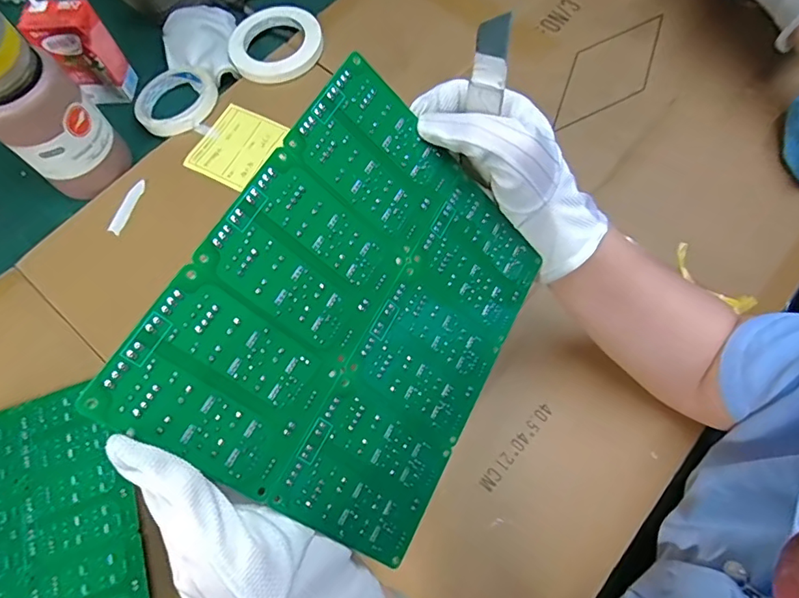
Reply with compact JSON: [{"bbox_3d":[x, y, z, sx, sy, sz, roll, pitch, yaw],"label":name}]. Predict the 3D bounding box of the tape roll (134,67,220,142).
[{"bbox_3d":[-0.262,-0.232,0.580,0.096,0.016,0.109,-11,69,-1],"label":"tape roll"}]

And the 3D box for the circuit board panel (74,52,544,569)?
[{"bbox_3d":[-0.013,0.007,0.259,0.172,0.004,0.203,41,67,-26],"label":"circuit board panel"}]

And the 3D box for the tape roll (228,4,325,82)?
[{"bbox_3d":[-0.151,-0.312,0.611,0.113,0.021,0.113,-1,69,3],"label":"tape roll"}]

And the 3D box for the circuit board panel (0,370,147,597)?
[{"bbox_3d":[-0.306,0.185,0.406,0.174,0.004,0.211,-19,67,-7],"label":"circuit board panel"}]

